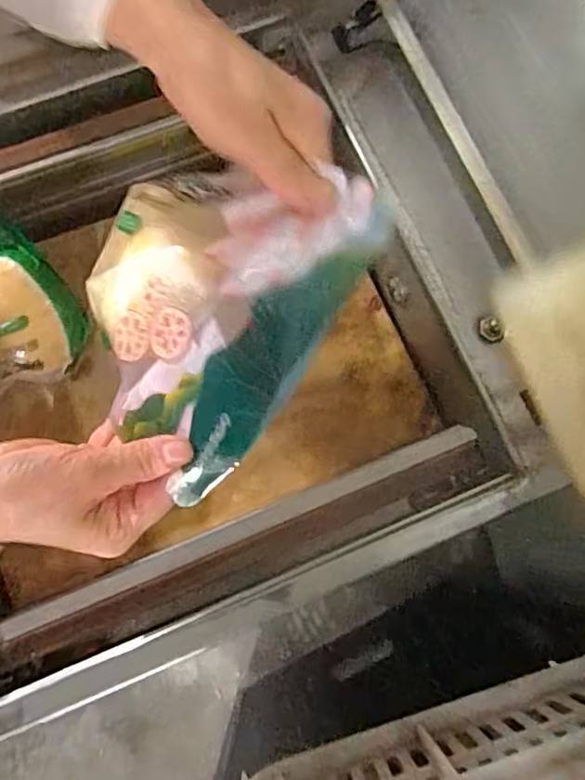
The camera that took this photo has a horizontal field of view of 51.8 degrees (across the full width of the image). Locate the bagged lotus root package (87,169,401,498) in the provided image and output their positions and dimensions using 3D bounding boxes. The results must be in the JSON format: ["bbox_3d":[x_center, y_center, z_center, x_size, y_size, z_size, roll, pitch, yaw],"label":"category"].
[{"bbox_3d":[-0.058,-0.062,0.359,0.183,0.050,0.179,37,98,28],"label":"bagged lotus root package"}]

